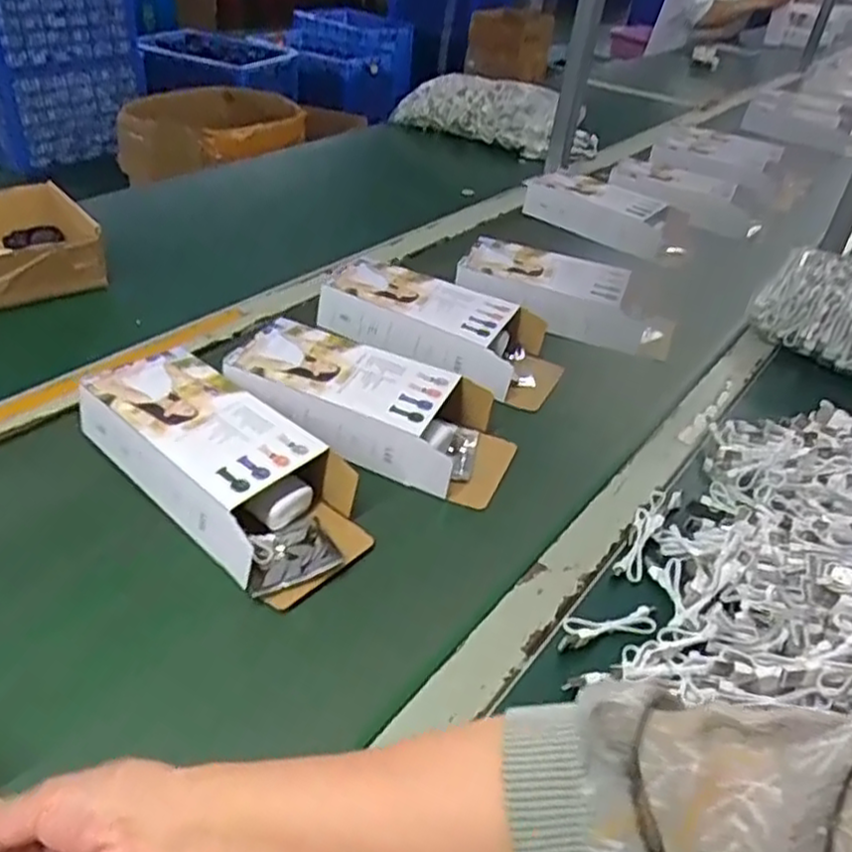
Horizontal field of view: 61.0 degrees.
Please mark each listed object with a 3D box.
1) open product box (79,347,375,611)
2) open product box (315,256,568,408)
[{"bbox_3d":[-0.158,0.027,0.568,0.253,0.065,0.110,30,43,29],"label":"open product box"},{"bbox_3d":[0.017,-0.104,0.768,0.258,0.057,0.108,18,42,12],"label":"open product box"}]

